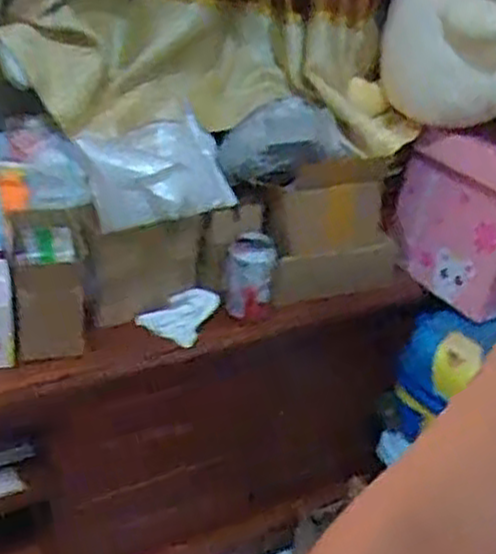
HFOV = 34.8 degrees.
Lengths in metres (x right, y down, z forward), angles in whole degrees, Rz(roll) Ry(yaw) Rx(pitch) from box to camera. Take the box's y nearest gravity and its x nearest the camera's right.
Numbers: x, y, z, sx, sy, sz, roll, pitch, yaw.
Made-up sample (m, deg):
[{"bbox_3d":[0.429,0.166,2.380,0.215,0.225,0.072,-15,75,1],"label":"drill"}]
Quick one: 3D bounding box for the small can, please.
[{"bbox_3d":[0.004,0.001,1.099,0.067,0.108,0.067,7,28,2],"label":"small can"}]

